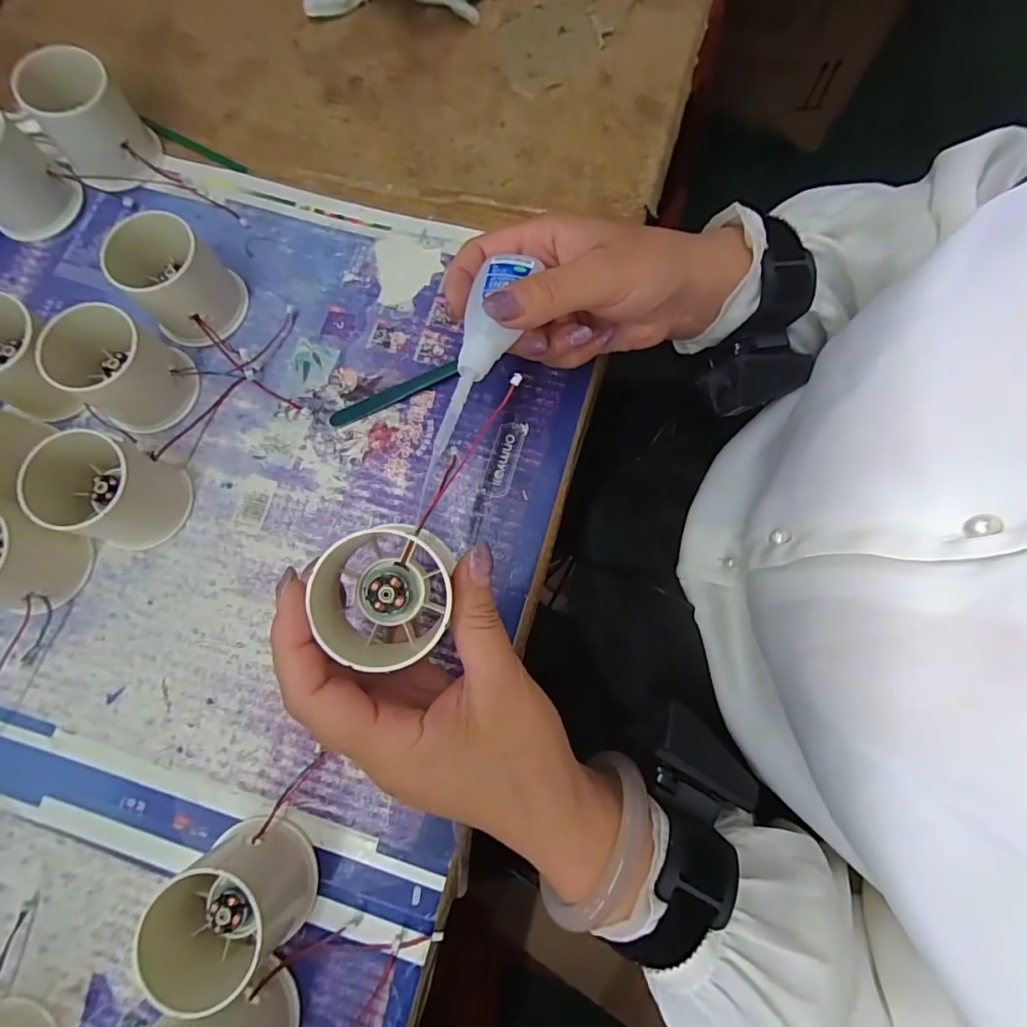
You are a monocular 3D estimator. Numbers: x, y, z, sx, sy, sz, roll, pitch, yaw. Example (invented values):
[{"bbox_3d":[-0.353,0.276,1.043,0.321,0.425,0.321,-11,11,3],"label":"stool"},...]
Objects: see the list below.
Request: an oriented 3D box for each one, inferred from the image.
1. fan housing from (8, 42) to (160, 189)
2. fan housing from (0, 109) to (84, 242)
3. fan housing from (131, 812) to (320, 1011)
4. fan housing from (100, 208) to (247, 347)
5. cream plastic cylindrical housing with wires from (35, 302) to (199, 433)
[{"bbox_3d":[-0.262,-0.241,0.316,0.048,0.056,0.049,-15,78,-3],"label":"fan housing"},{"bbox_3d":[-0.310,-0.206,0.308,0.046,0.054,0.052,42,81,9],"label":"fan housing"},{"bbox_3d":[-0.125,0.175,0.224,0.056,0.052,0.056,0,78,0],"label":"fan housing"},{"bbox_3d":[-0.195,-0.135,0.295,0.058,0.049,0.054,0,78,0],"label":"fan housing"},{"bbox_3d":[-0.222,-0.082,0.285,0.058,0.047,0.054,0,78,0],"label":"cream plastic cylindrical housing with wires"}]

